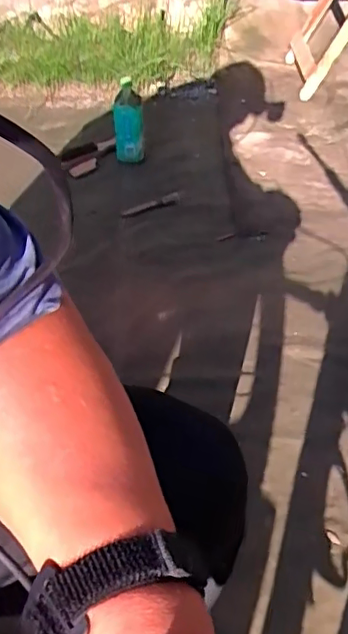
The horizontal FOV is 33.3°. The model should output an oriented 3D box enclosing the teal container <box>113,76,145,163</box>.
[{"bbox_3d":[-0.131,-0.570,1.697,0.096,0.233,0.090,1,22,6],"label":"teal container"}]

